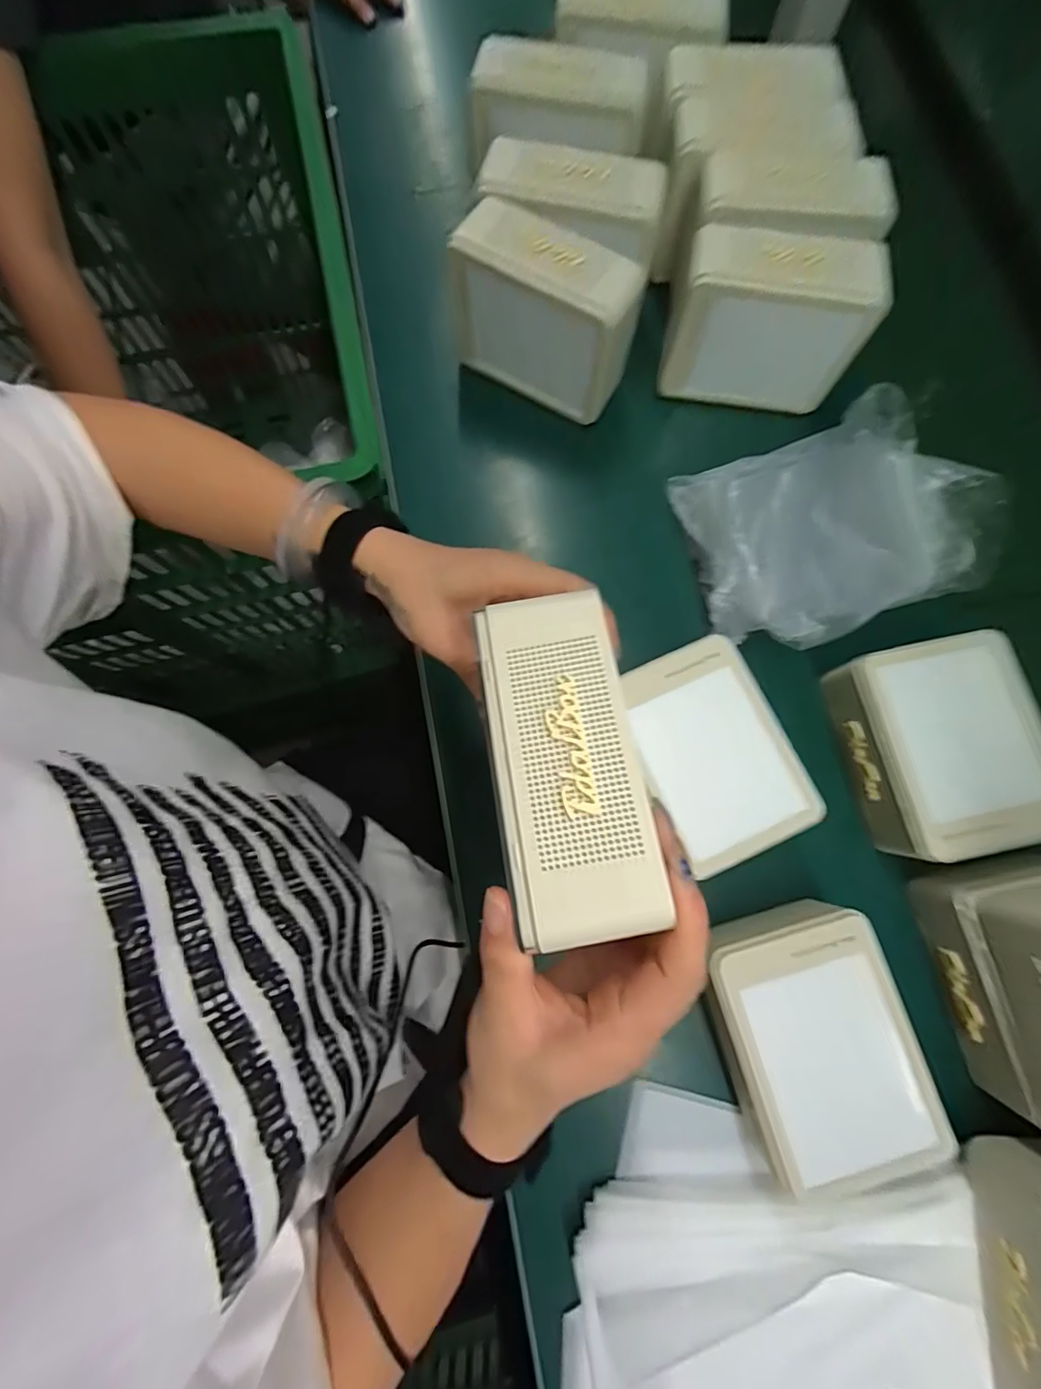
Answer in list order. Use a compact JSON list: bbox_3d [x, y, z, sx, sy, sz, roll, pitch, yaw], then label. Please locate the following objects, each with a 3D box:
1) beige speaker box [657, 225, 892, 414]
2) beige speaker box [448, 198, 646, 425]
[{"bbox_3d":[0.187,-0.285,0.401,0.141,0.099,0.060,12,77,1],"label":"beige speaker box"},{"bbox_3d":[0.016,-0.291,0.407,0.142,0.107,0.067,30,78,5],"label":"beige speaker box"}]

